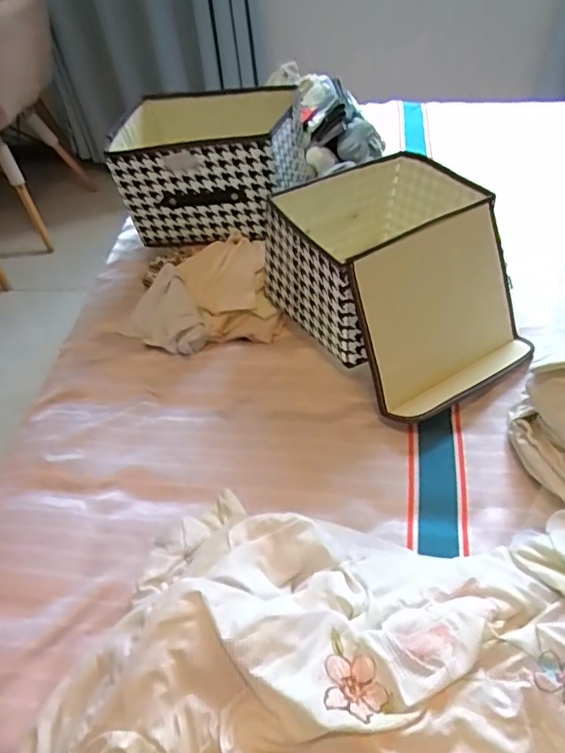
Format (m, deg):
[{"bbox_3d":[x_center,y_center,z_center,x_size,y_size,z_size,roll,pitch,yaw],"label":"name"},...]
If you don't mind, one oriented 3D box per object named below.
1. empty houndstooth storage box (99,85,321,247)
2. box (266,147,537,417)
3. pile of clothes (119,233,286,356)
[{"bbox_3d":[-0.111,-0.339,0.911,0.291,0.155,0.243,-7,49,0],"label":"empty houndstooth storage box"},{"bbox_3d":[0.172,-0.143,0.791,0.294,0.183,0.333,-30,53,-21],"label":"box"},{"bbox_3d":[-0.132,-0.131,0.867,0.223,0.082,0.207,-15,49,-9],"label":"pile of clothes"}]

